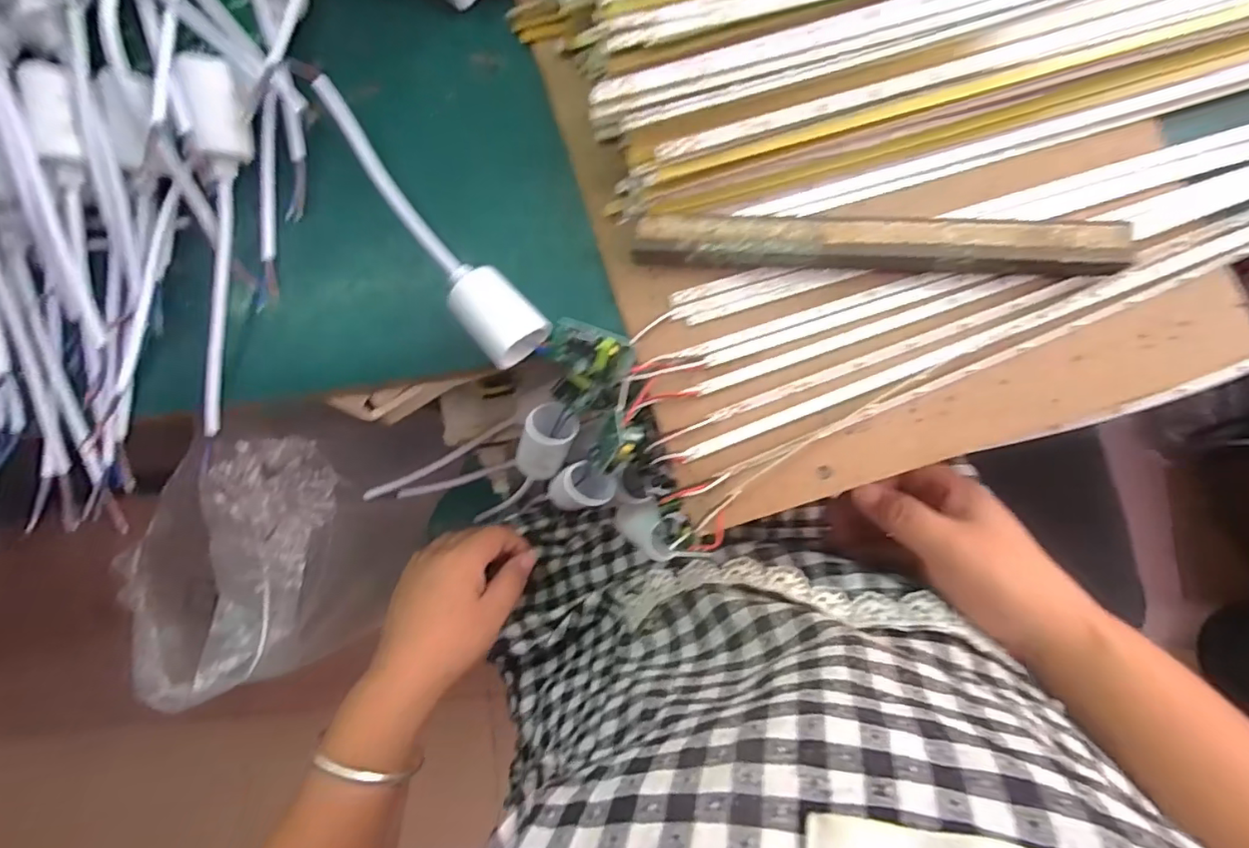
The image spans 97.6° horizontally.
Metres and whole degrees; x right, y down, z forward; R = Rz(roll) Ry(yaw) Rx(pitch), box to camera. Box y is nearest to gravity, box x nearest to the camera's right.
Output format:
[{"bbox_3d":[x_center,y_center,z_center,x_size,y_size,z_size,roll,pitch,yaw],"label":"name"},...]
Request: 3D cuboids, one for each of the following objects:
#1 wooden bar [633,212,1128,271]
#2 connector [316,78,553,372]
[{"bbox_3d":[0.112,-0.084,0.257,0.212,0.017,0.023,4,86,7],"label":"wooden bar"},{"bbox_3d":[-0.103,-0.107,0.279,0.032,0.025,0.181,-38,82,2],"label":"connector"}]

